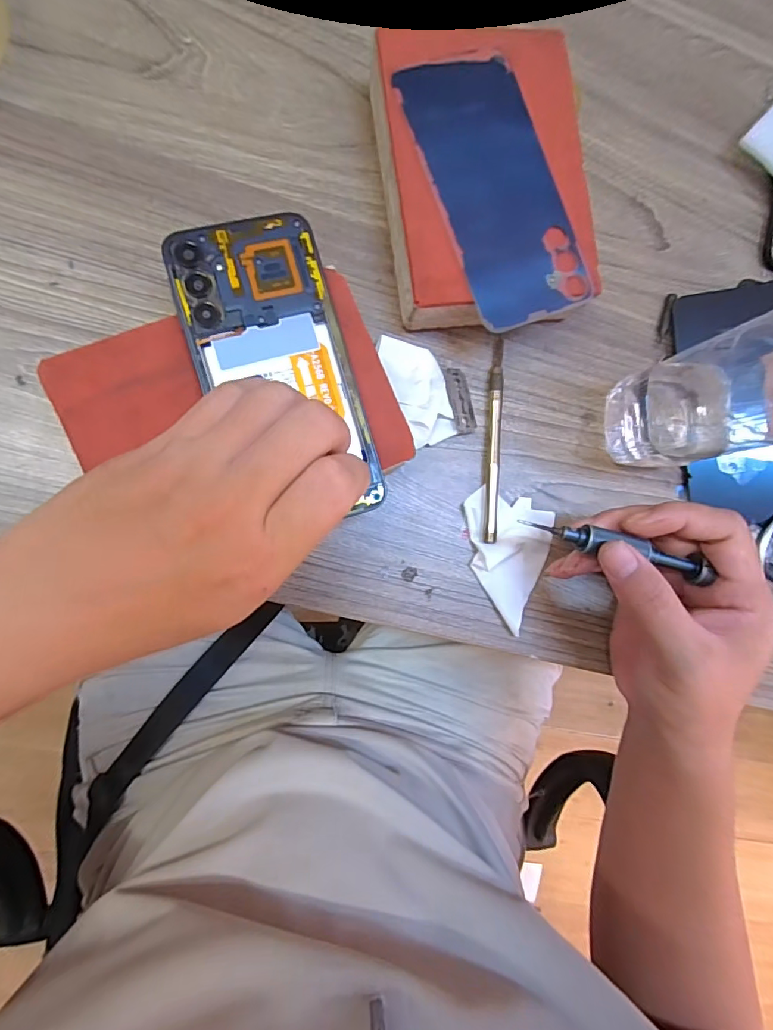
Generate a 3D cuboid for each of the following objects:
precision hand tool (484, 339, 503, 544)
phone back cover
[{"bbox_3d":[0.069,-0.047,0.303,0.008,0.004,0.129,3,87,14],"label":"precision hand tool"},{"bbox_3d":[0.064,-0.185,0.276,0.069,0.010,0.149,-21,91,-9],"label":"phone back cover"}]

